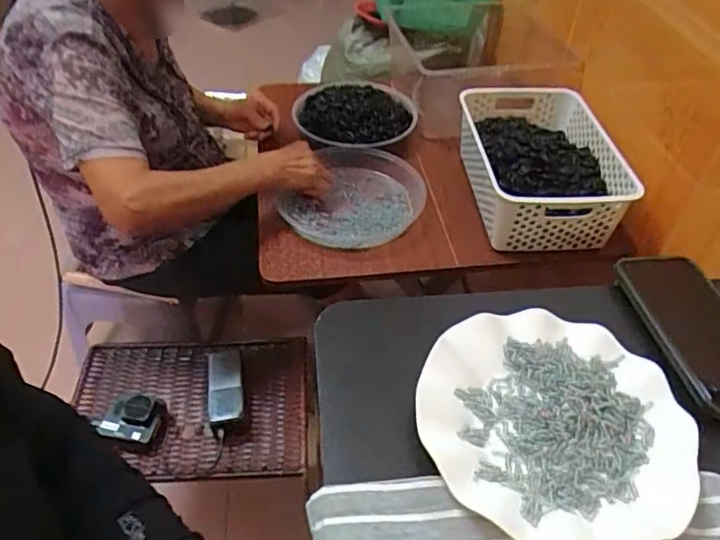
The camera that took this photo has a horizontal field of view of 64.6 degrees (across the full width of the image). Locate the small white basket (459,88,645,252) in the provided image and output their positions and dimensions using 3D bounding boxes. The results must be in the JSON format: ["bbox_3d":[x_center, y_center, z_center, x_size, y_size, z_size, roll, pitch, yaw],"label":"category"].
[{"bbox_3d":[0.282,-0.171,0.906,0.207,0.097,0.318,-2,45,-3],"label":"small white basket"}]

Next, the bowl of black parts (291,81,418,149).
[{"bbox_3d":[-0.010,-0.303,1.057,0.224,0.075,0.241,1,45,-1],"label":"bowl of black parts"}]

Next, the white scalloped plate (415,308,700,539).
[{"bbox_3d":[0.133,0.105,0.400,0.178,0.024,0.175,1,45,-1],"label":"white scalloped plate"}]

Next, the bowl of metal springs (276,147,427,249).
[{"bbox_3d":[-0.003,-0.113,0.908,0.194,0.048,0.213,1,45,-1],"label":"bowl of metal springs"}]

